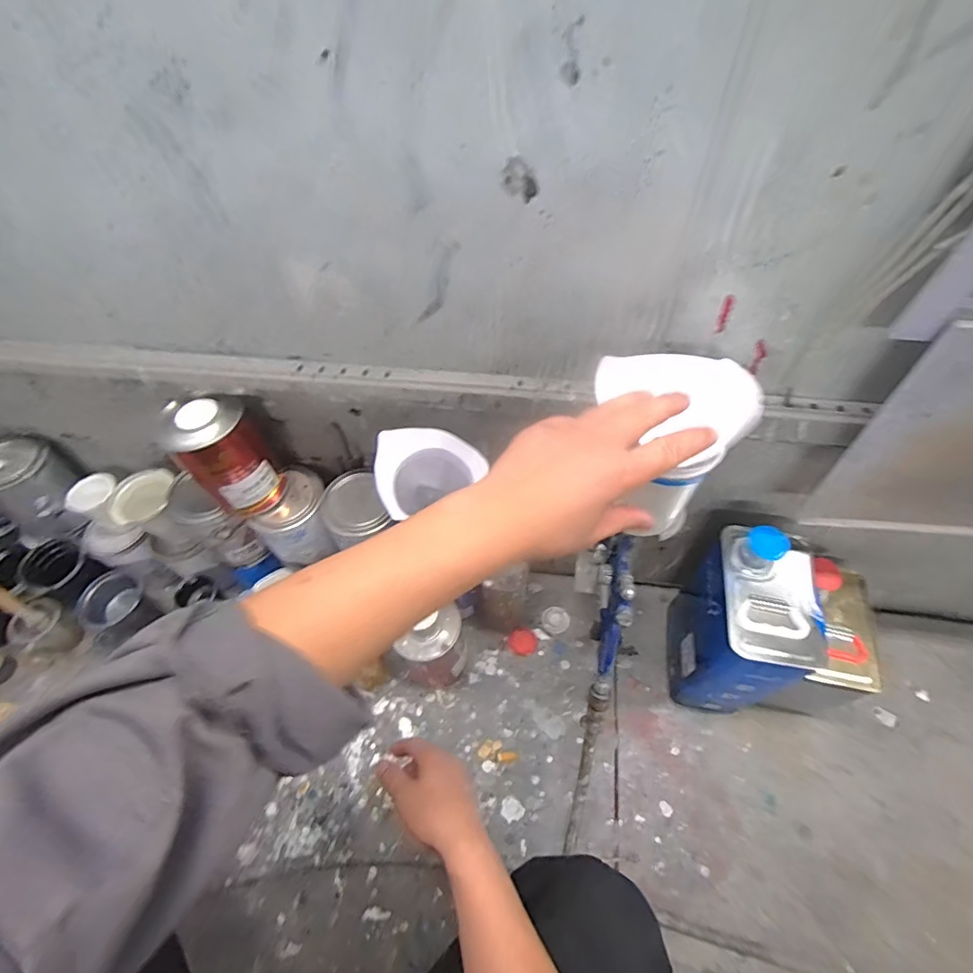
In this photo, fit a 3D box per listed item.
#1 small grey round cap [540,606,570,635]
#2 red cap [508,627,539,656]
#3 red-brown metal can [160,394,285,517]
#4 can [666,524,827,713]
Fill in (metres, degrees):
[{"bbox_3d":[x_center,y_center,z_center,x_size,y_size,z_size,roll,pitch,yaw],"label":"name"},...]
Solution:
[{"bbox_3d":[0.115,0.224,0.840,0.045,0.008,0.045,-2,54,2],"label":"small grey round cap"},{"bbox_3d":[0.059,0.252,0.811,0.045,0.025,0.044,-2,54,2],"label":"red cap"},{"bbox_3d":[-0.327,-0.039,0.635,0.089,0.148,0.086,-2,54,2],"label":"red-brown metal can"},{"bbox_3d":[0.337,0.193,0.682,0.114,0.297,0.168,7,55,8],"label":"can"}]

